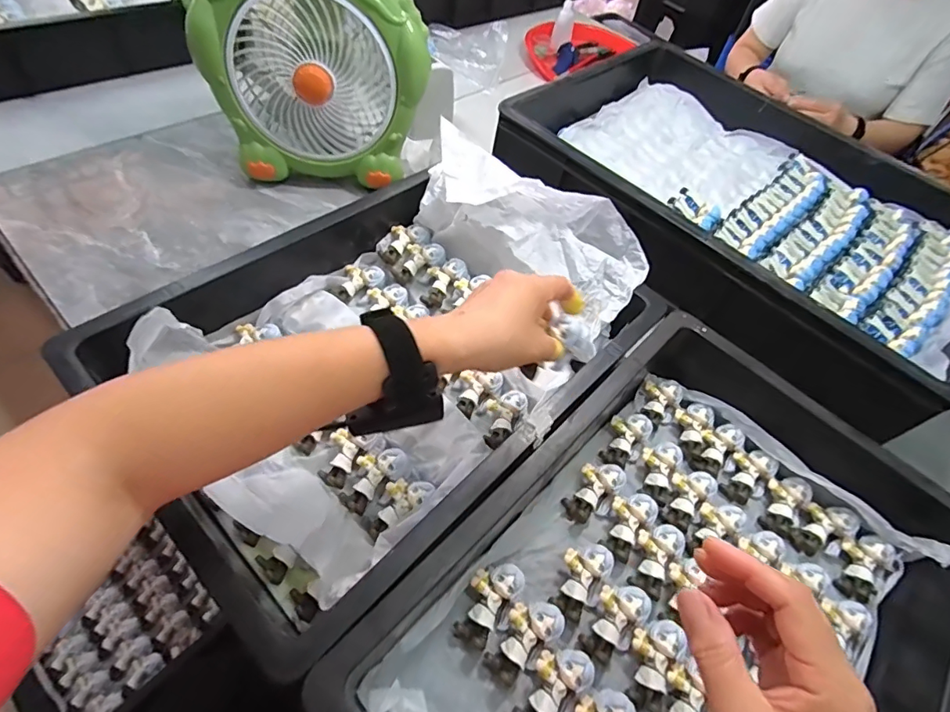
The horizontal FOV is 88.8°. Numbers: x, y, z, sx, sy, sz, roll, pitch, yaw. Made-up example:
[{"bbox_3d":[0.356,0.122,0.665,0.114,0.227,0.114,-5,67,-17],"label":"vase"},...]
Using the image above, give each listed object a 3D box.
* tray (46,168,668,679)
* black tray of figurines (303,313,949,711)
[{"bbox_3d":[-0.065,-0.021,0.458,0.328,0.115,0.458,41,58,19],"label":"tray"},{"bbox_3d":[0.169,0.180,0.368,0.316,0.105,0.472,41,58,19],"label":"black tray of figurines"}]

